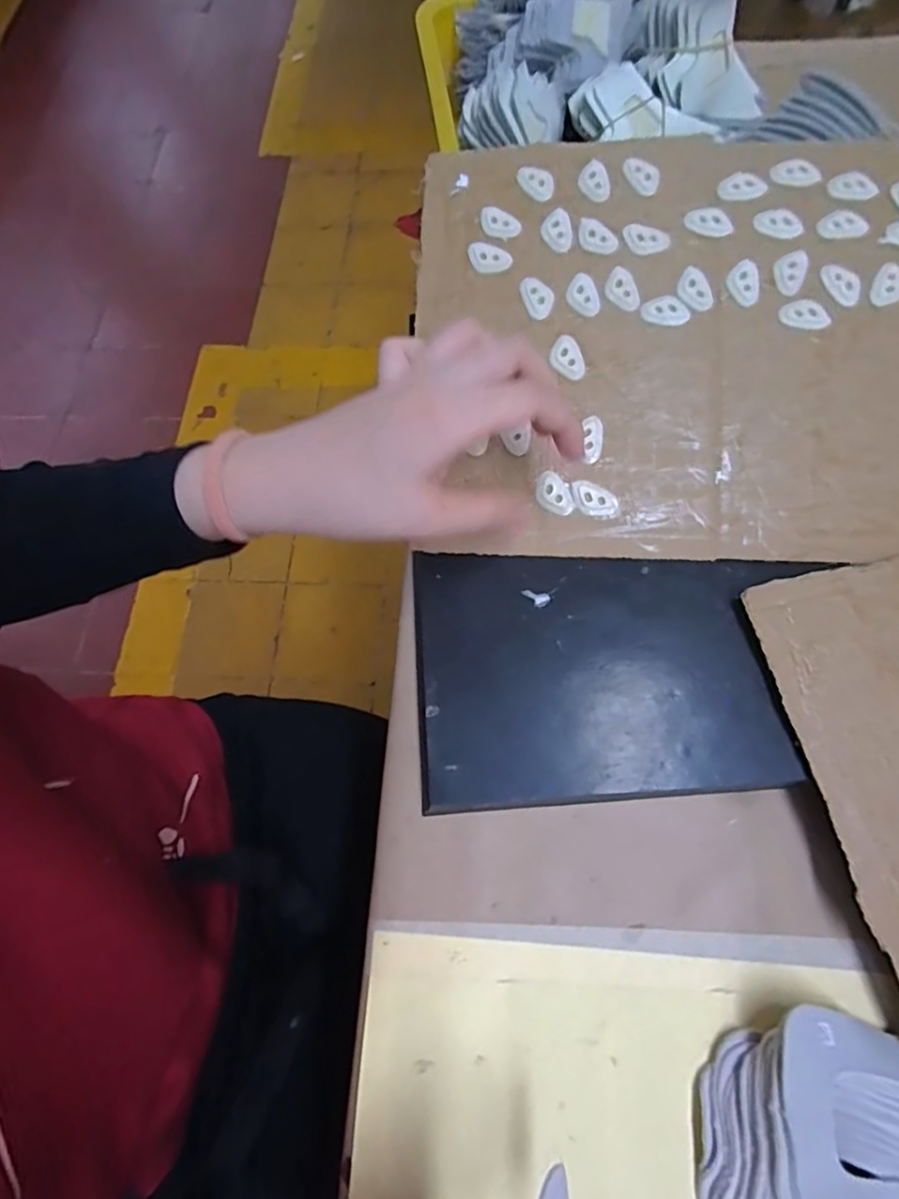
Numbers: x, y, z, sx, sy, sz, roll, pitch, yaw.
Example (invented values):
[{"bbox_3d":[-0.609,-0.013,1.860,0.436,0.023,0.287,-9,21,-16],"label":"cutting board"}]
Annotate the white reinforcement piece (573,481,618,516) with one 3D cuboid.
[{"bbox_3d":[0.078,-0.054,0.317,0.026,0.004,0.016,21,97,6],"label":"white reinforcement piece"}]

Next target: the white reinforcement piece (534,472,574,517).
[{"bbox_3d":[0.056,-0.056,0.318,0.017,0.008,0.024,-23,70,-3],"label":"white reinforcement piece"}]

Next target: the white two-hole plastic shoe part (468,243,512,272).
[{"bbox_3d":[0.023,-0.198,0.342,0.025,0.004,0.014,9,93,-1],"label":"white two-hole plastic shoe part"}]

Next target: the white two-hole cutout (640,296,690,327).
[{"bbox_3d":[0.119,-0.159,0.325,0.026,0.004,0.016,2,94,5],"label":"white two-hole cutout"}]

